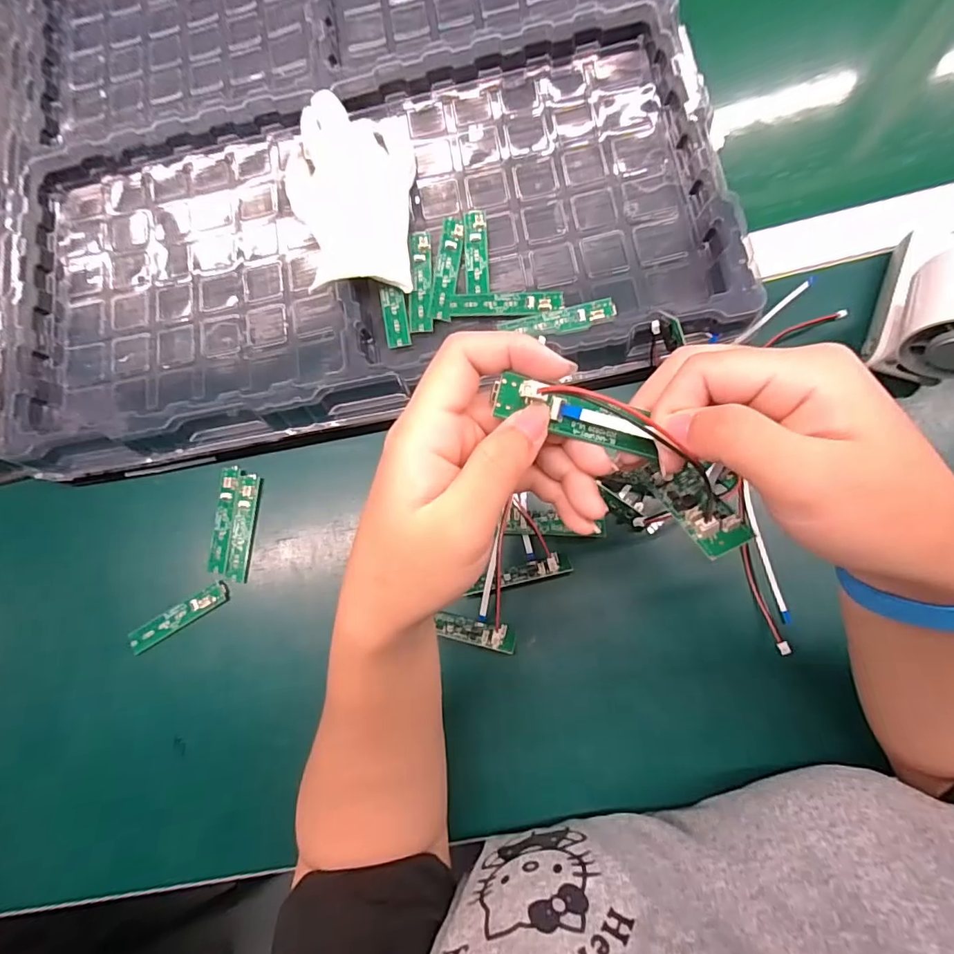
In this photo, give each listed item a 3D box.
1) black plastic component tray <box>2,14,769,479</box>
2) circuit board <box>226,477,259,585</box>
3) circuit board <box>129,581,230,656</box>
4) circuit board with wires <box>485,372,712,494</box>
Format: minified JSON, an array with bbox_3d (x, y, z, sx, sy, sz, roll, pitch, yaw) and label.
[{"bbox_3d":[-0.100,-0.184,0.392,0.551,0.045,0.282,-11,77,5],"label":"black plastic component tray"},{"bbox_3d":[-0.186,0.041,0.397,0.015,0.006,0.082,3,79,8],"label":"circuit board"},{"bbox_3d":[-0.232,0.109,0.391,0.085,0.009,0.018,-32,76,0],"label":"circuit board"},{"bbox_3d":[0.039,-0.024,0.187,0.064,0.008,0.017,16,84,-14],"label":"circuit board with wires"}]

